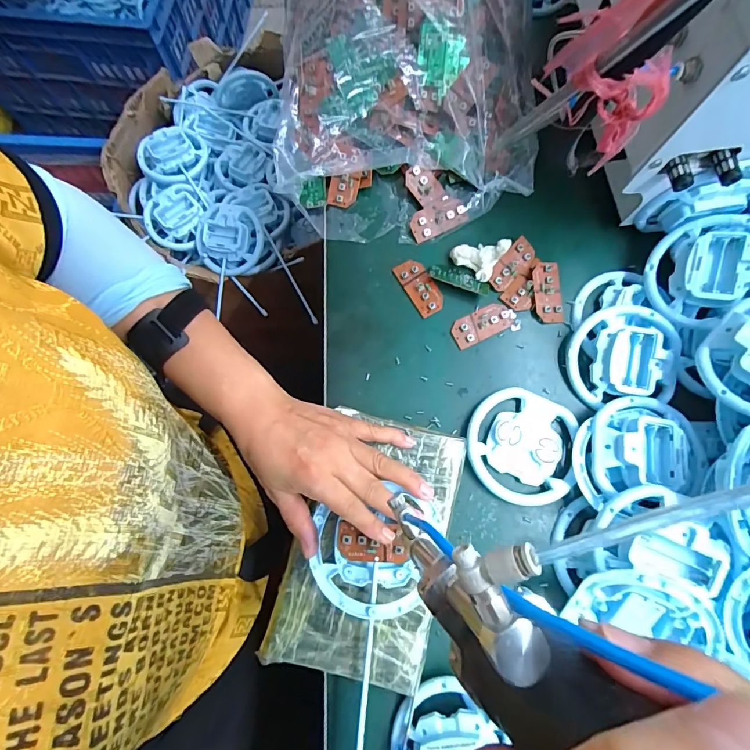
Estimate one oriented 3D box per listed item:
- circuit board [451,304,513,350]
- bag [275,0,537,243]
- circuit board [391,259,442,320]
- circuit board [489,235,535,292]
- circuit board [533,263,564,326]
[{"bbox_3d":[0.105,-0.049,0.413,0.059,0.004,0.029,-25,78,-6],"label":"circuit board"},{"bbox_3d":[0.030,-0.338,0.430,0.259,0.101,0.379,0,77,0],"label":"bag"},{"bbox_3d":[0.045,-0.089,0.420,0.028,0.007,0.060,-30,78,-7],"label":"circuit board"},{"bbox_3d":[0.140,-0.112,0.425,0.028,0.005,0.063,42,80,-9],"label":"circuit board"},{"bbox_3d":[0.173,-0.082,0.417,0.027,0.008,0.061,-4,77,-1],"label":"circuit board"}]

